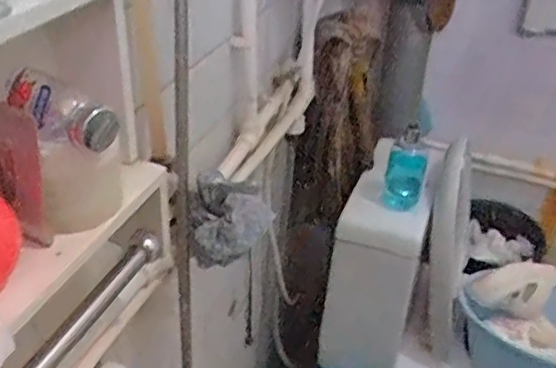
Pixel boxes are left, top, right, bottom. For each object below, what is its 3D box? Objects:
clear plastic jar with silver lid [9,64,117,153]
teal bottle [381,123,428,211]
[{"bbox_3d":[-0.142,-0.048,0.395,0.084,0.026,0.028,30,41,12],"label":"clear plastic jar with silver lid"},{"bbox_3d":[0.238,-0.029,1.149,0.076,0.174,0.048,11,35,11],"label":"teal bottle"}]

